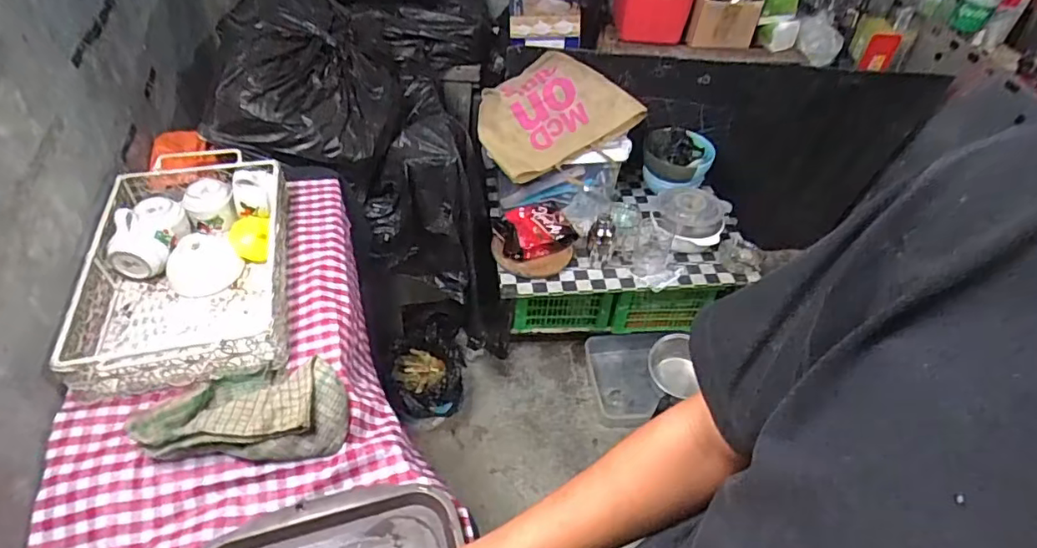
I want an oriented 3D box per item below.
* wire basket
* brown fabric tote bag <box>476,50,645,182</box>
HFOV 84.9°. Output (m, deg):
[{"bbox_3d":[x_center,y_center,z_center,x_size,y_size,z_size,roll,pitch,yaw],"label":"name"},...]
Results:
[{"bbox_3d":[-0.508,-0.022,0.880,0.269,0.099,0.439,-9,46,-13],"label":"wire basket"},{"bbox_3d":[0.084,-0.434,1.517,0.378,0.058,0.293,-35,85,-2],"label":"brown fabric tote bag"}]

